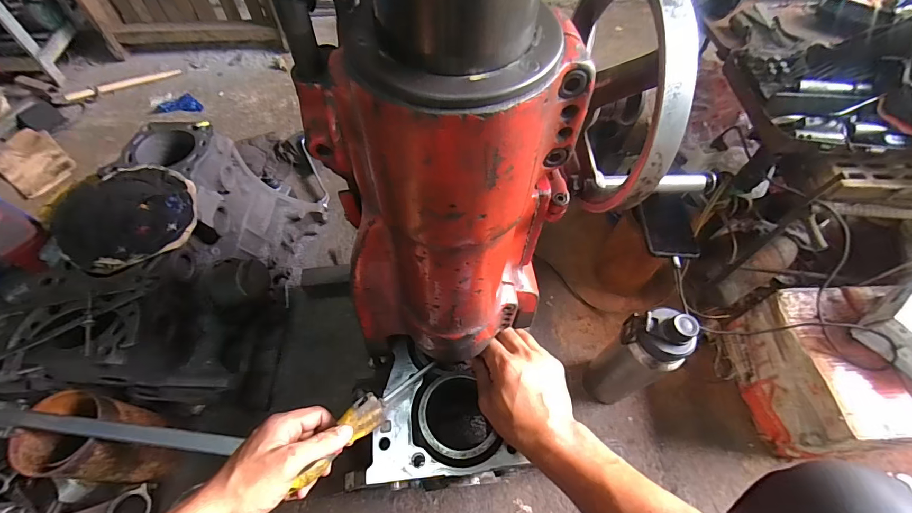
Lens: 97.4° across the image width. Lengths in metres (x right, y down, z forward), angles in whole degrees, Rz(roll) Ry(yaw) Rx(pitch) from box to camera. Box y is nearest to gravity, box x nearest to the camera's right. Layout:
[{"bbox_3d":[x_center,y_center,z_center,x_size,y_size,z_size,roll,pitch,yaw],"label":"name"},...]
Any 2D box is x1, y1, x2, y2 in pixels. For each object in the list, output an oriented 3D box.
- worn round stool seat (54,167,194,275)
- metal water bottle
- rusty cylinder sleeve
[{"bbox_3d":[-0.453,-0.058,0.552,0.168,0.031,0.164,1,58,-1],"label":"worn round stool seat"},{"bbox_3d":[0.262,0.155,0.599,0.067,0.257,0.083,-29,63,-18],"label":"metal water bottle"},{"bbox_3d":[-0.492,0.256,0.562,0.104,0.168,0.111,-32,64,-19],"label":"rusty cylinder sleeve"}]

